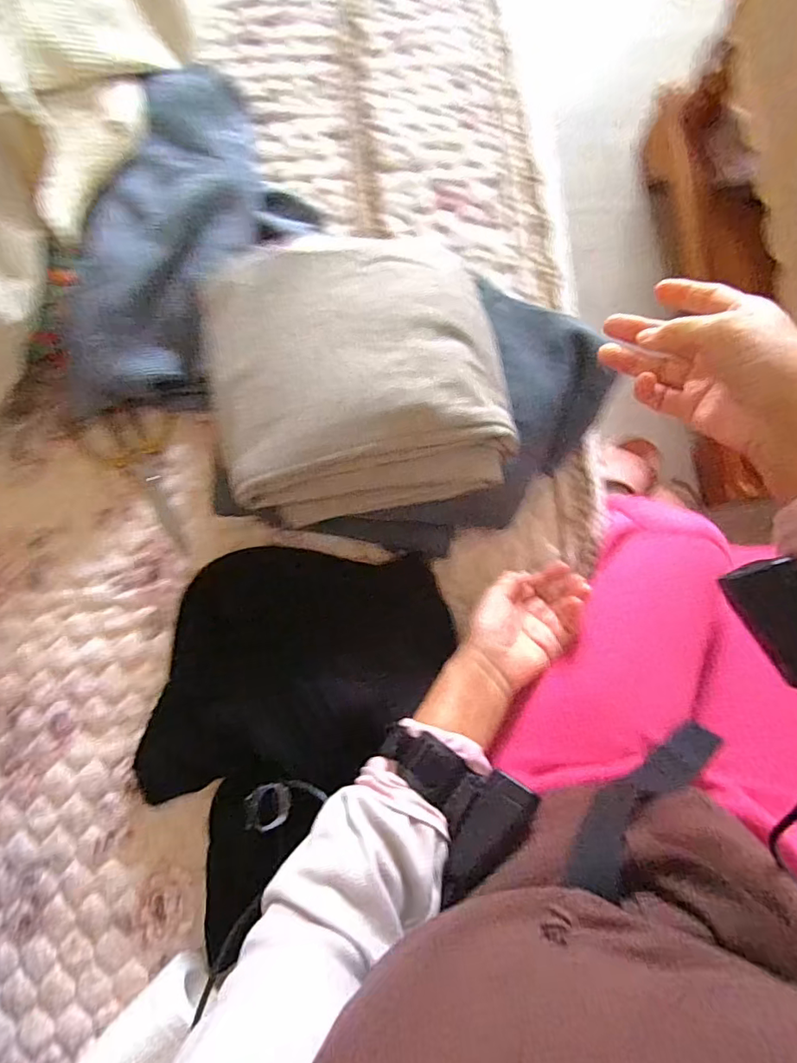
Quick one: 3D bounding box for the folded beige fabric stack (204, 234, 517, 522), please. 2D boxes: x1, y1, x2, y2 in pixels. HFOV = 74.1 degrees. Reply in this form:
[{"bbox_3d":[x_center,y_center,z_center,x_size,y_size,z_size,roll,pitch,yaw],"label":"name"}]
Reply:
[{"bbox_3d":[-0.032,-0.143,0.444,0.236,0.072,0.236,-11,81,-2],"label":"folded beige fabric stack"}]

